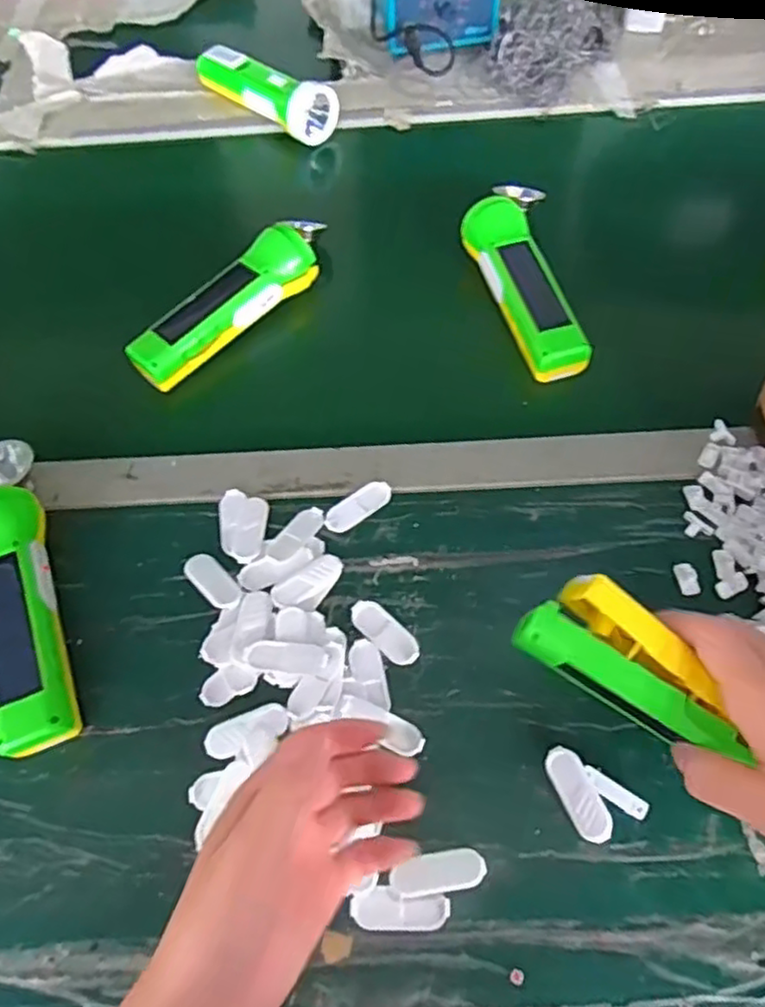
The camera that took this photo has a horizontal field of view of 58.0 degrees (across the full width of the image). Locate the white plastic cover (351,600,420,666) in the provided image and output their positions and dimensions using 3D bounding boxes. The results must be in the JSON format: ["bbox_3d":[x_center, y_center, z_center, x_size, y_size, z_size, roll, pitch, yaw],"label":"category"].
[{"bbox_3d":[0.001,0.081,0.433,0.051,0.004,0.020,39,70,23],"label":"white plastic cover"}]

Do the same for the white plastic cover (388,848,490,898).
[{"bbox_3d":[0.029,0.197,0.367,0.050,0.008,0.019,-11,60,-2],"label":"white plastic cover"}]

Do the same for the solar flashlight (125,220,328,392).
[{"bbox_3d":[-0.116,-0.169,0.560,0.046,0.040,0.201,38,69,22],"label":"solar flashlight"}]

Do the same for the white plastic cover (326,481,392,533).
[{"bbox_3d":[-0.017,0.002,0.478,0.050,0.004,0.020,-32,63,-14],"label":"white plastic cover"}]

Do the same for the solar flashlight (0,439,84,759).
[{"bbox_3d":[-0.235,0.052,0.441,0.047,0.047,0.208,-22,61,-9],"label":"solar flashlight"}]

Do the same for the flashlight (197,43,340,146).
[{"bbox_3d":[-0.121,-0.429,0.722,0.164,0.045,0.059,39,70,22],"label":"flashlight"}]

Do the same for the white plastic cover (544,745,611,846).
[{"bbox_3d":[0.108,0.160,0.382,0.019,0.006,0.050,-32,60,12],"label":"white plastic cover"}]

